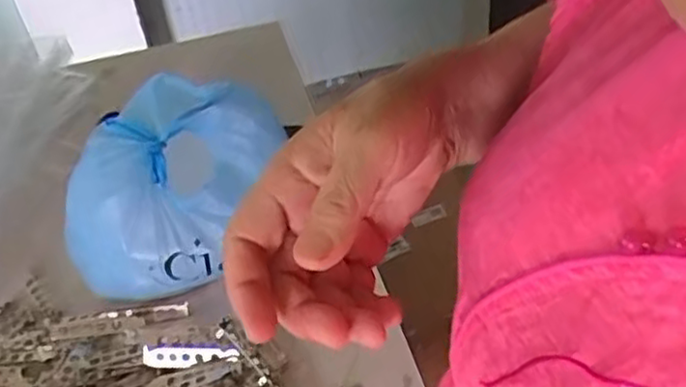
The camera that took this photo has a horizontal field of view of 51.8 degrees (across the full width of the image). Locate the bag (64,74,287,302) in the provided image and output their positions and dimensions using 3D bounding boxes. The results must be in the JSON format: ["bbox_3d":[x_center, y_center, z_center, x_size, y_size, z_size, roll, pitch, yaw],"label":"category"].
[{"bbox_3d":[-0.228,-0.008,0.949,0.229,0.215,0.253,12,44,21],"label":"bag"}]

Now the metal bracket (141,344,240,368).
[{"bbox_3d":[-0.190,0.198,0.875,0.123,0.009,0.032,-2,41,5],"label":"metal bracket"}]

